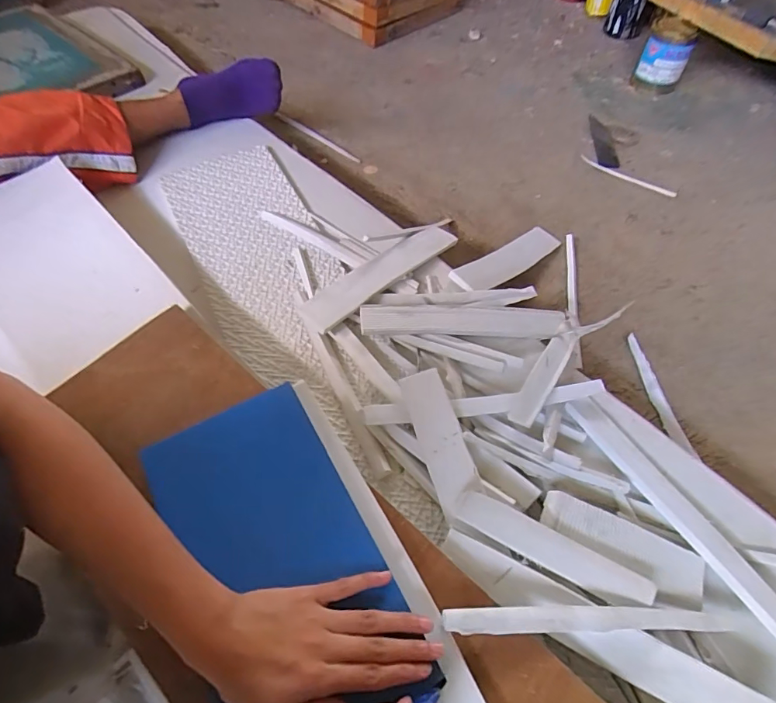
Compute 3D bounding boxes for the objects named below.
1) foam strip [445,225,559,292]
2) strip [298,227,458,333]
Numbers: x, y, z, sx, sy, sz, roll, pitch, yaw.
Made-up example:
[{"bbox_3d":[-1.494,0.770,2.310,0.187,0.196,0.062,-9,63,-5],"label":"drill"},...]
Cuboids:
[{"bbox_3d":[0.200,-0.151,0.744,0.276,0.008,0.056,-32,73,-39],"label":"foam strip"},{"bbox_3d":[-0.005,-0.116,0.656,0.064,0.017,0.280,37,55,27],"label":"strip"}]

